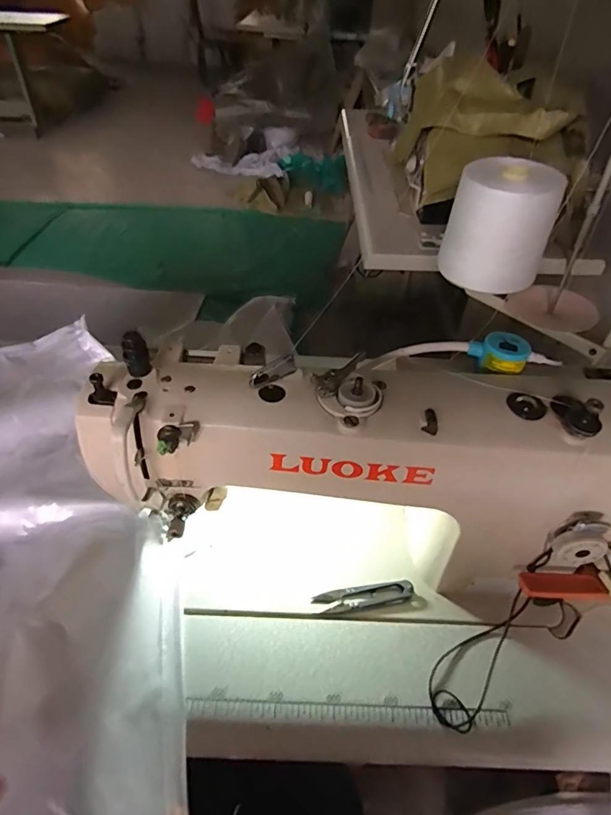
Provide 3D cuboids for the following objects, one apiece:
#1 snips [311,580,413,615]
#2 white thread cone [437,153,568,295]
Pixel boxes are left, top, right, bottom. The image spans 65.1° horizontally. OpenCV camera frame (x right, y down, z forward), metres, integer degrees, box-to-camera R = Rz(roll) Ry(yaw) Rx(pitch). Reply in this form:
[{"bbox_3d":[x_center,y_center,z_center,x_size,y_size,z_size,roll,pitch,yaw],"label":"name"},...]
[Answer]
[{"bbox_3d":[0.059,0.190,0.481,0.100,0.009,0.022,-5,47,-9],"label":"snips"},{"bbox_3d":[0.298,-0.283,0.741,0.147,0.160,0.129,17,46,14],"label":"white thread cone"}]

